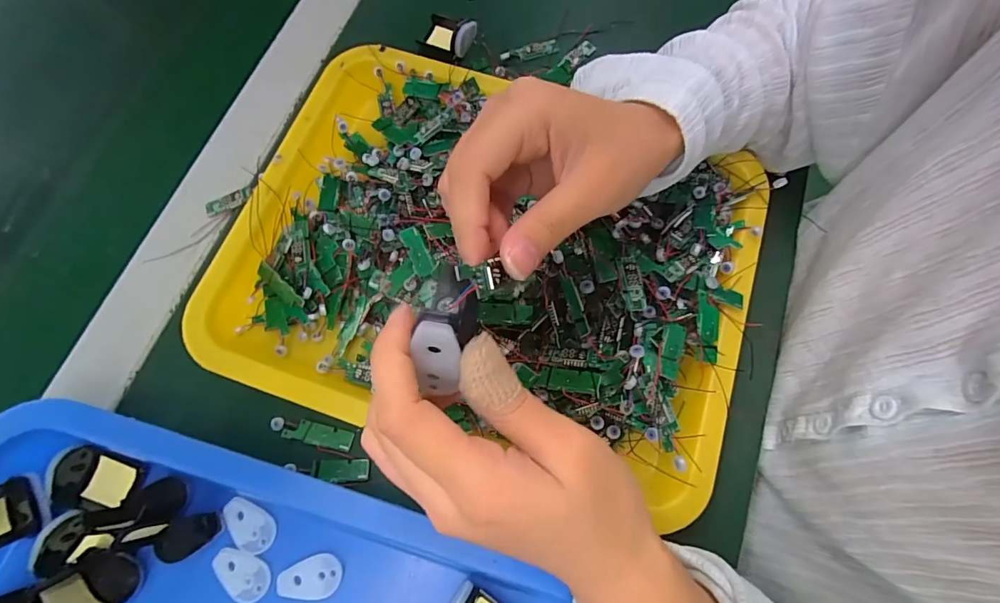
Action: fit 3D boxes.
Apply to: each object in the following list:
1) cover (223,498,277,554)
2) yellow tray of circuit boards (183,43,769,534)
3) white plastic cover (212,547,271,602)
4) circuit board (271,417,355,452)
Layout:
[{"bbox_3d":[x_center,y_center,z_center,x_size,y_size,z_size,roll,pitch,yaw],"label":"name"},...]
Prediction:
[{"bbox_3d":[-0.148,0.131,0.265,0.035,0.004,0.021,39,76,12],"label":"cover"},{"bbox_3d":[-0.010,-0.035,0.296,0.336,0.043,0.257,18,73,6],"label":"yellow tray of circuit boards"},{"bbox_3d":[-0.148,0.156,0.258,0.035,0.004,0.022,26,74,8],"label":"white plastic cover"},{"bbox_3d":[-0.119,0.083,0.285,0.053,0.004,0.013,11,72,3],"label":"circuit board"}]

